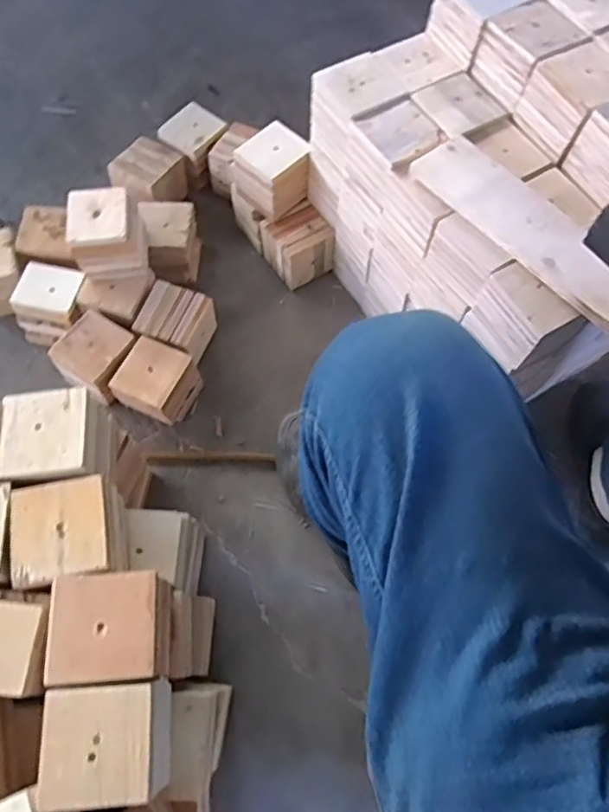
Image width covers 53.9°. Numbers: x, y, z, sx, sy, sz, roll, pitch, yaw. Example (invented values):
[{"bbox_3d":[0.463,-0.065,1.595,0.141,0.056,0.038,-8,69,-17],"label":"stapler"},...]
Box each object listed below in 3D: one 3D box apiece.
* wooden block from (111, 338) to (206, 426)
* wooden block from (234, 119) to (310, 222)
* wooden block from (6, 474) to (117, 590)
[{"bbox_3d":[-0.217,-0.031,0.892,0.091,0.085,0.097,22,70,11],"label":"wooden block"},{"bbox_3d":[-0.046,-0.367,0.940,0.098,0.088,0.090,-38,72,-15],"label":"wooden block"},{"bbox_3d":[-0.238,0.121,0.582,0.093,0.015,0.096,-14,67,-4],"label":"wooden block"}]

